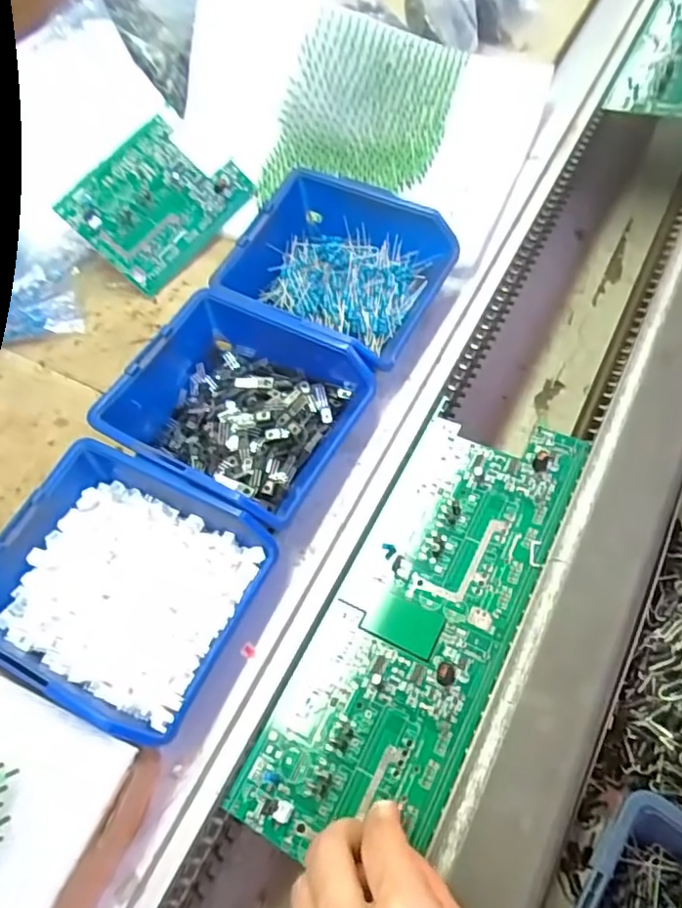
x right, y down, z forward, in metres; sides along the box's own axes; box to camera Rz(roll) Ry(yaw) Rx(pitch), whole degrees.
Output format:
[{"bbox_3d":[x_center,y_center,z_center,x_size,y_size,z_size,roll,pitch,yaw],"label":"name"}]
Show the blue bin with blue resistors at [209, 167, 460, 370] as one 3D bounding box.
[{"bbox_3d":[-0.002,-0.125,0.418,0.129,0.052,0.120,23,67,21],"label":"blue bin with blue resistors"}]

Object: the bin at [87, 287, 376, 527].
[{"bbox_3d":[-0.064,-0.031,0.370,0.135,0.052,0.123,28,69,23],"label":"bin"}]

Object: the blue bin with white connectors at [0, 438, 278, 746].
[{"bbox_3d":[-0.115,0.070,0.323,0.128,0.048,0.119,21,66,20],"label":"blue bin with white connectors"}]

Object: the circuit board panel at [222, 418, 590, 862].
[{"bbox_3d":[0.045,0.085,0.330,0.100,0.014,0.258,29,70,18],"label":"circuit board panel"}]

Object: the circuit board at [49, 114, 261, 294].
[{"bbox_3d":[-0.145,-0.205,0.487,0.094,0.007,0.128,43,76,-14],"label":"circuit board"}]

